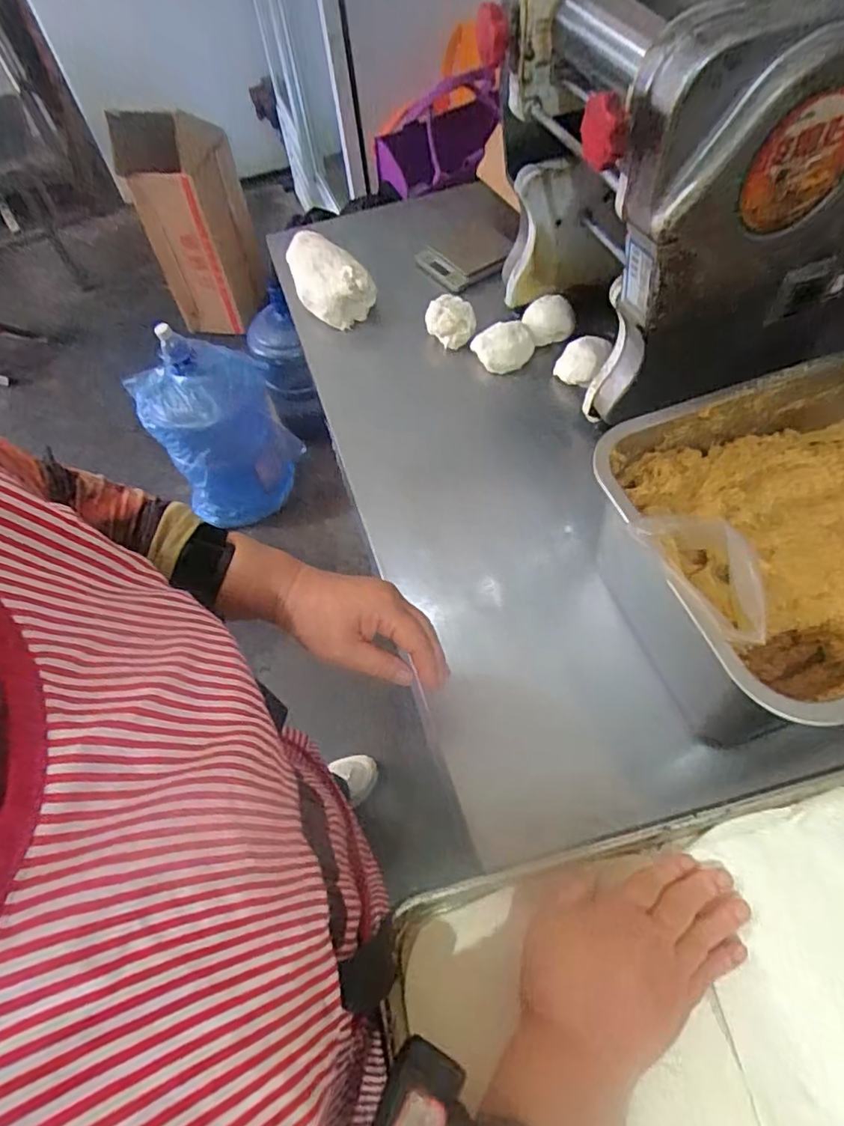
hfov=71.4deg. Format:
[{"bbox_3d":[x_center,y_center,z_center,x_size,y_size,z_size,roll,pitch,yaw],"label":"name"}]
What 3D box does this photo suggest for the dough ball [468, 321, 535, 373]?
[{"bbox_3d":[0.102,-0.276,0.743,0.076,0.039,0.058,2,59,6],"label":"dough ball"}]

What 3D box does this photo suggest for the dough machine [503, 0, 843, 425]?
[{"bbox_3d":[0.283,-0.400,0.554,0.344,0.366,0.321,-15,59,-4],"label":"dough machine"}]

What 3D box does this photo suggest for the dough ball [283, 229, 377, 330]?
[{"bbox_3d":[-0.133,-0.402,0.831,0.089,0.058,0.161,-24,60,-10],"label":"dough ball"}]

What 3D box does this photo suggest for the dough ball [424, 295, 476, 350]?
[{"bbox_3d":[0.038,-0.319,0.775,0.063,0.035,0.072,-3,59,3],"label":"dough ball"}]

